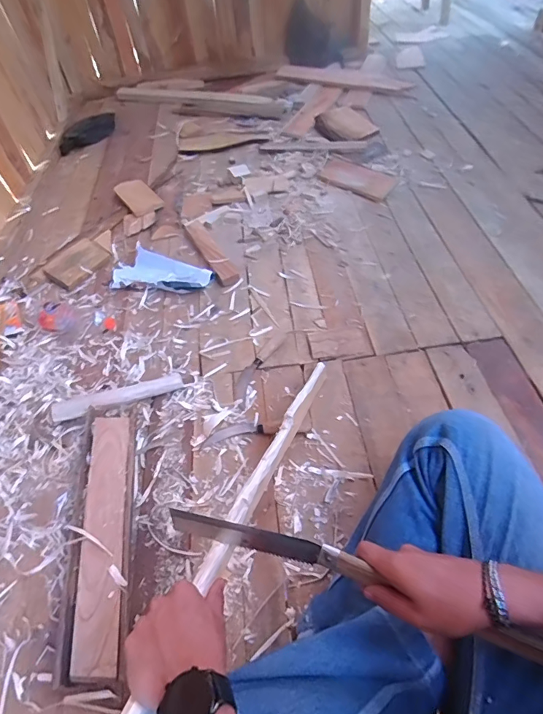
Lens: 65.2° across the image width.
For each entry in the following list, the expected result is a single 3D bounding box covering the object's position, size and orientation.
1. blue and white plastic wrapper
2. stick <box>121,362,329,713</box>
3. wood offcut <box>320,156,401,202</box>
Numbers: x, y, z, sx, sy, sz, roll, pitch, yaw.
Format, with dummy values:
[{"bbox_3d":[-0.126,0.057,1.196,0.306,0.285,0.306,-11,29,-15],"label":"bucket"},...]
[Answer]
[{"bbox_3d":[-0.283,-0.210,1.088,0.267,0.034,0.130,17,55,17],"label":"blue and white plastic wrapper"},{"bbox_3d":[-0.021,0.184,0.569,0.027,0.032,0.695,15,33,15],"label":"stick"},{"bbox_3d":[0.274,-0.578,1.367,0.243,0.013,0.140,28,59,23],"label":"wood offcut"}]

